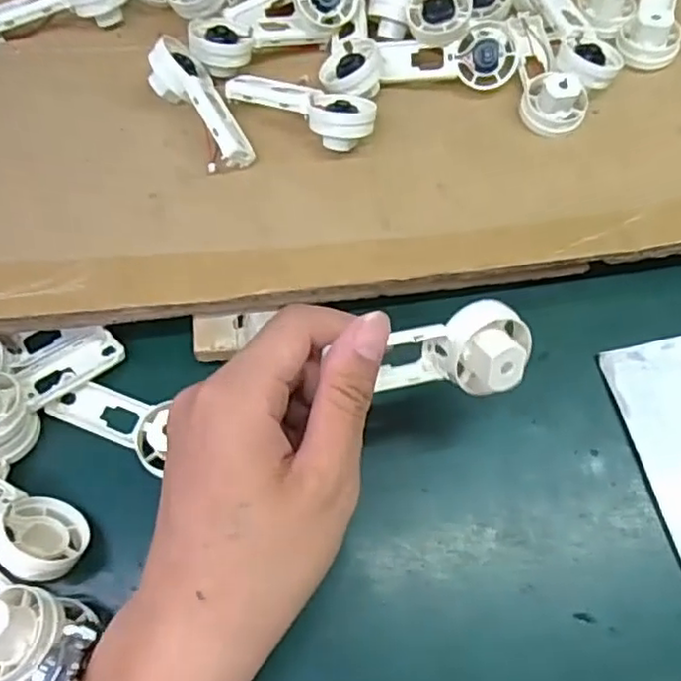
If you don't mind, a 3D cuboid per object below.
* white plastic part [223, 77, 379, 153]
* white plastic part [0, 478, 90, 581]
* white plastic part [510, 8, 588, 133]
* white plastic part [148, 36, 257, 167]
[{"bbox_3d":[-0.025,-0.138,0.403,0.092,0.024,0.033,18,66,9],"label":"white plastic part"},{"bbox_3d":[-0.163,0.078,0.317,0.091,0.041,0.015,36,111,-7],"label":"white plastic part"},{"bbox_3d":[0.131,-0.174,0.422,0.038,0.024,0.092,-1,64,0],"label":"white plastic part"},{"bbox_3d":[-0.085,-0.141,0.396,0.036,0.035,0.097,-24,66,-10],"label":"white plastic part"}]

